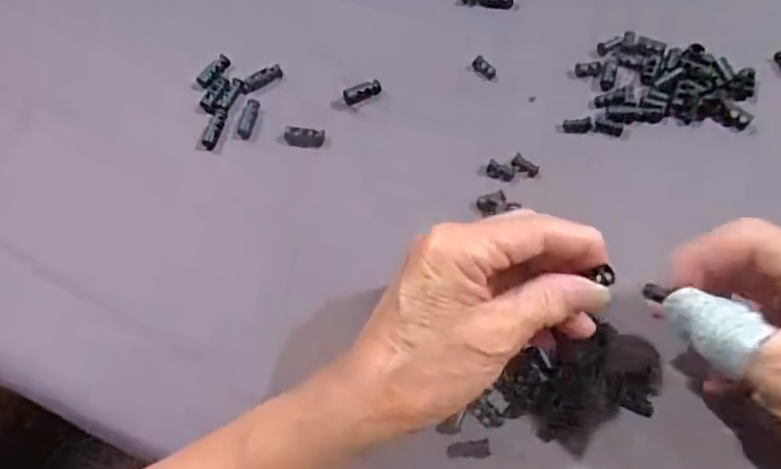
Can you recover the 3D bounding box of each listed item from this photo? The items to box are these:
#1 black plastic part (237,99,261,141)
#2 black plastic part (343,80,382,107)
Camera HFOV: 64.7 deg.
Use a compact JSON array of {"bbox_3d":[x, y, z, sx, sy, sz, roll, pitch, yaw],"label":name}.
[{"bbox_3d":[-0.088,-0.073,0.385,0.009,0.008,0.028,11,64,8],"label":"black plastic part"},{"bbox_3d":[-0.018,-0.090,0.390,0.026,0.007,0.008,-27,66,-11],"label":"black plastic part"}]

